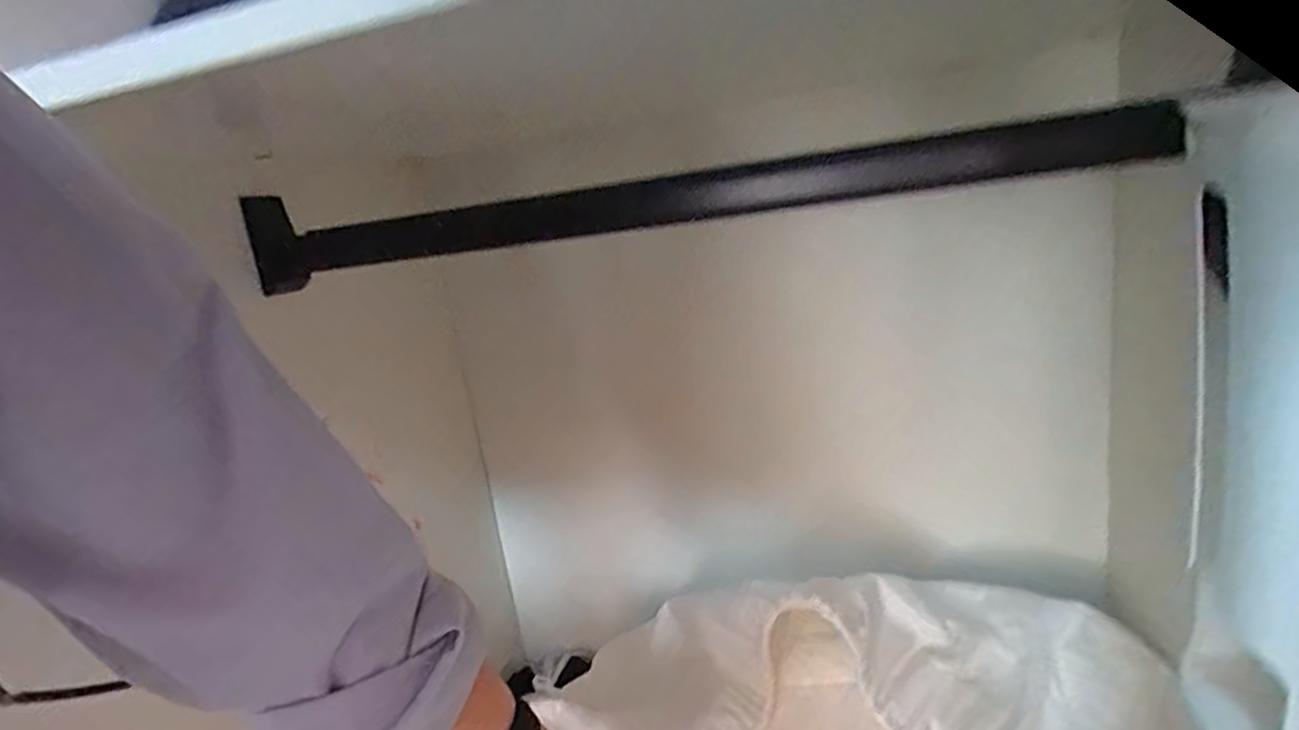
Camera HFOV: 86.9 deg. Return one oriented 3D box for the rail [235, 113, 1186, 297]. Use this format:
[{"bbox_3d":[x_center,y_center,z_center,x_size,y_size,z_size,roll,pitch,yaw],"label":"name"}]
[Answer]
[{"bbox_3d":[-0.035,-0.115,0.490,0.657,0.050,0.056,-1,16,24],"label":"rail"}]

